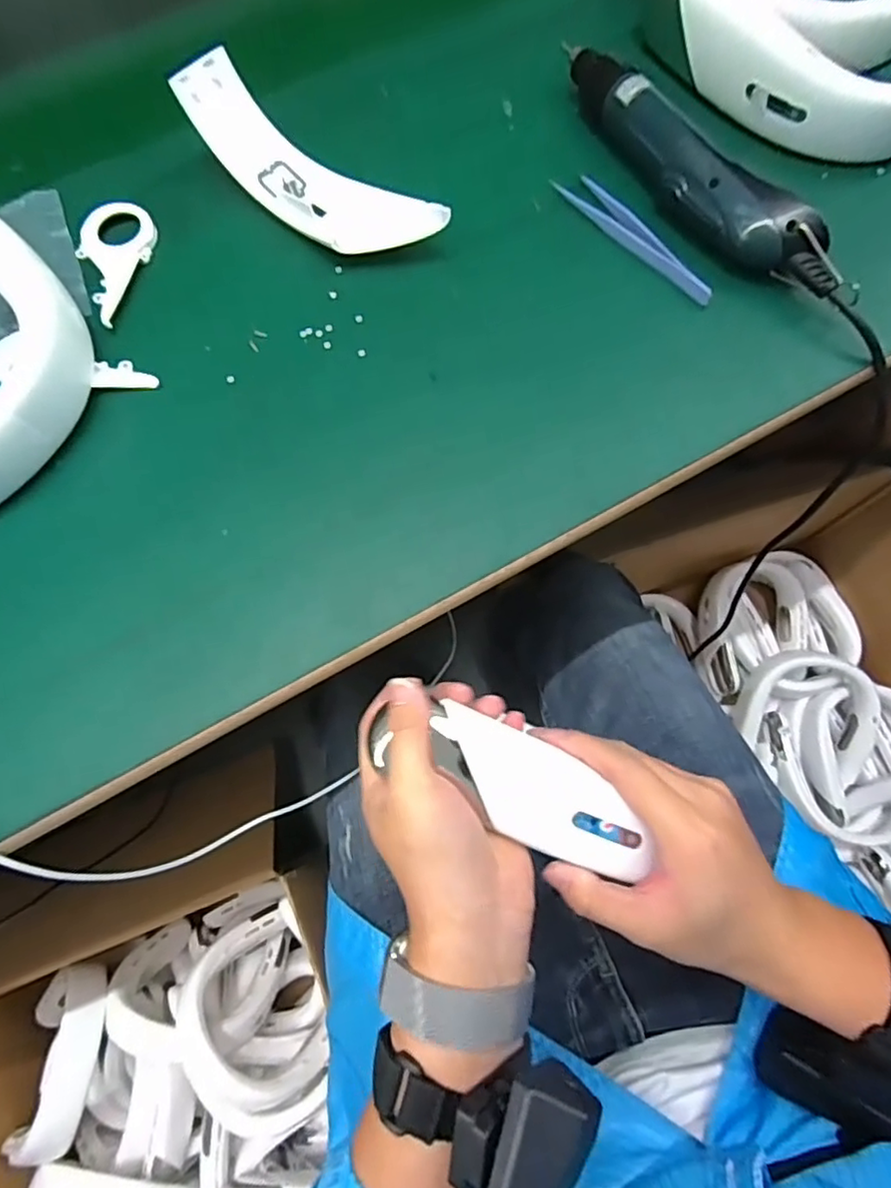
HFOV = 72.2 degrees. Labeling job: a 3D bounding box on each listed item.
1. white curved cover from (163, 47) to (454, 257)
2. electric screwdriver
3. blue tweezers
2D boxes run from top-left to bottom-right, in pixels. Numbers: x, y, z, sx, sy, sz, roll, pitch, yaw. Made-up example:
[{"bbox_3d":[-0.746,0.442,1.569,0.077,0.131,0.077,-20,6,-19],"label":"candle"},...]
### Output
[{"bbox_3d":[-0.081,-0.258,0.374,0.181,0.043,0.059,40,78,12],"label":"white curved cover"},{"bbox_3d":[0.145,-0.258,0.373,0.033,0.041,0.225,-35,75,-9],"label":"electric screwdriver"},{"bbox_3d":[0.116,-0.220,0.378,0.021,0.010,0.122,-34,76,-10],"label":"blue tweezers"}]

